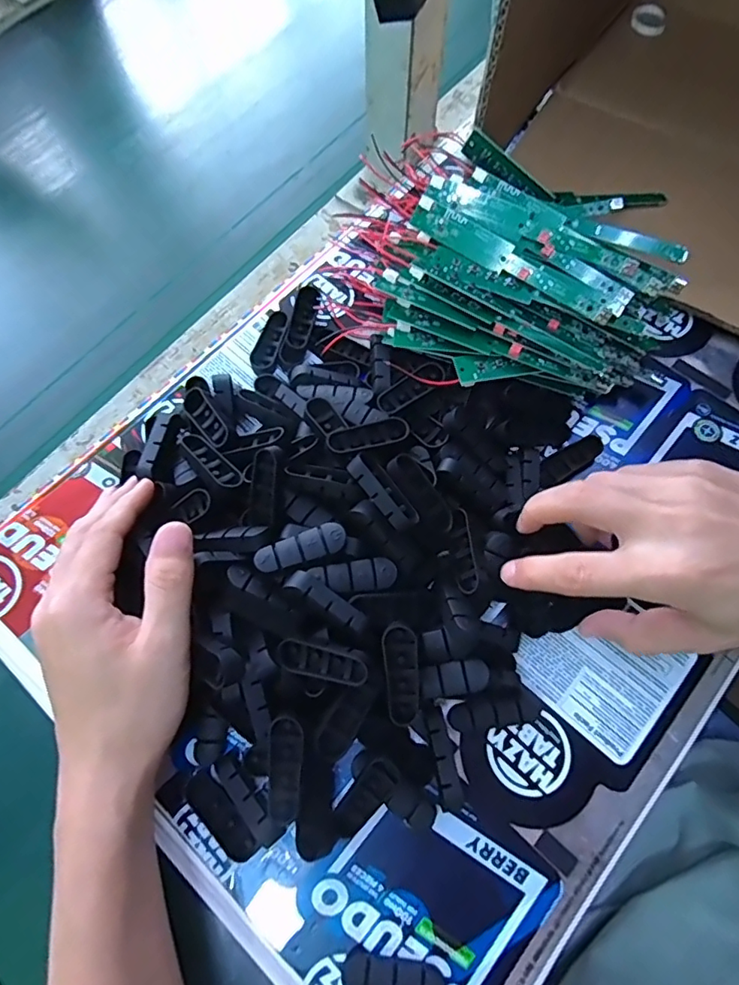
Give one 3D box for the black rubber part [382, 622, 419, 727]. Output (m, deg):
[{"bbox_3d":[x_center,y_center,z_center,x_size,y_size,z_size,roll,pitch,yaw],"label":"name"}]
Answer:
[{"bbox_3d":[0.016,0.090,0.262,0.016,0.006,0.048,-4,89,1],"label":"black rubber part"}]

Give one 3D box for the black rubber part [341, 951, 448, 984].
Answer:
[{"bbox_3d":[0.012,0.224,0.242,0.049,0.010,0.017,15,70,8],"label":"black rubber part"}]

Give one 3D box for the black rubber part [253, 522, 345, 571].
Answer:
[{"bbox_3d":[-0.035,0.030,0.276,0.047,0.011,0.015,-16,70,-5],"label":"black rubber part"}]

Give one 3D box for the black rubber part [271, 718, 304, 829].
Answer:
[{"bbox_3d":[-0.041,0.133,0.254,0.014,0.006,0.049,0,82,2],"label":"black rubber part"}]

